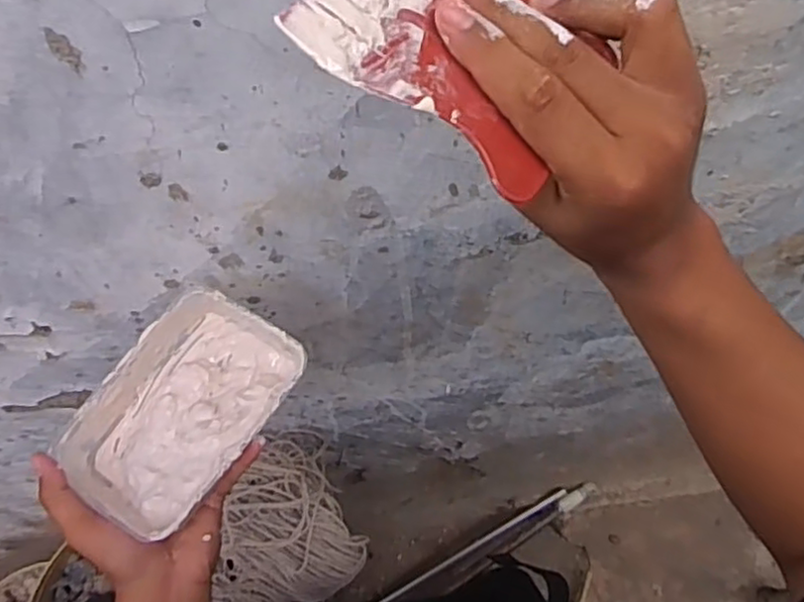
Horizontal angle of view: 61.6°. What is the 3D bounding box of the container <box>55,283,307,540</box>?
[{"bbox_3d":[-0.159,0.081,0.498,0.115,0.048,0.164,31,67,18],"label":"container"}]

